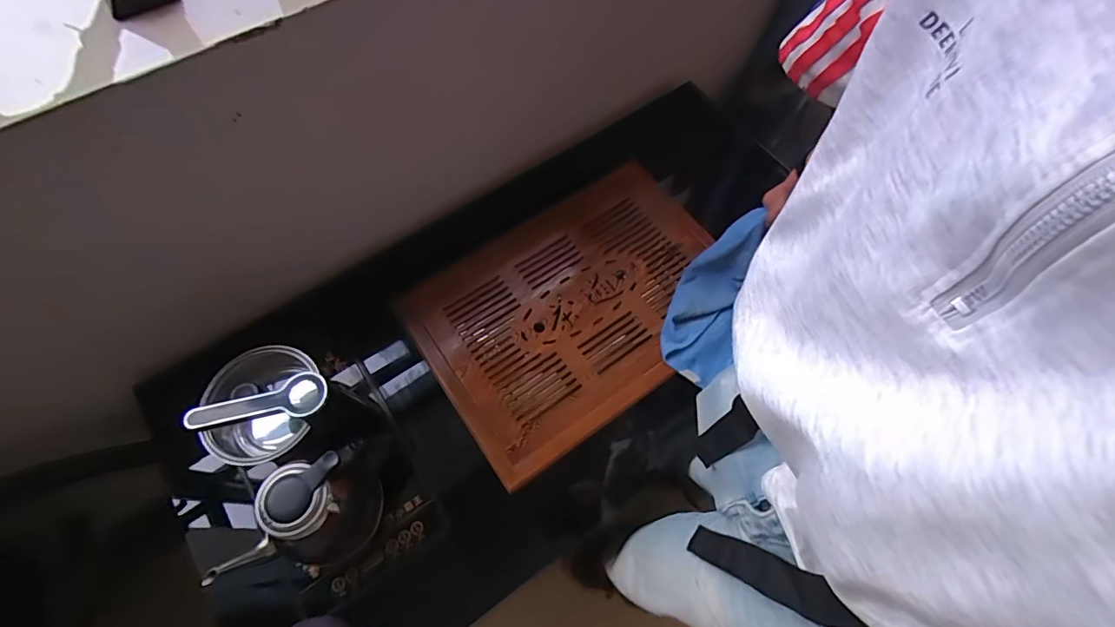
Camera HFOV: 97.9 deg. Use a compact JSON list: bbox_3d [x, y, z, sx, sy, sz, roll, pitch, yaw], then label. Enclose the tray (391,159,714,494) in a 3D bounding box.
[{"bbox_3d":[0.039,-0.018,0.843,0.535,0.057,0.382,-33,71,-12],"label":"tray"}]

